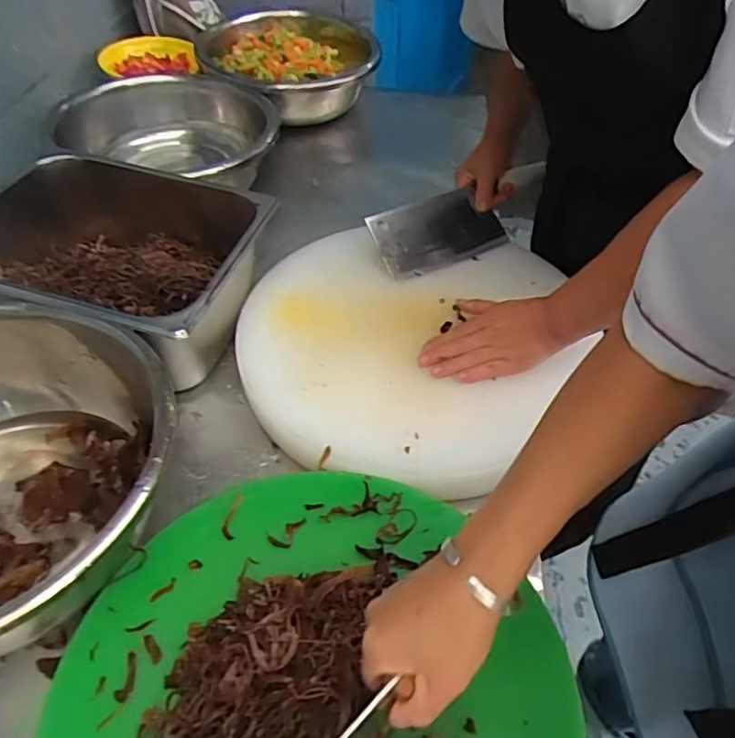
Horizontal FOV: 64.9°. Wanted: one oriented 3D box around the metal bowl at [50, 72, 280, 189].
[{"bbox_3d":[-0.304,-0.383,0.940,0.306,0.097,0.304,0,47,0],"label":"metal bowl"}]

